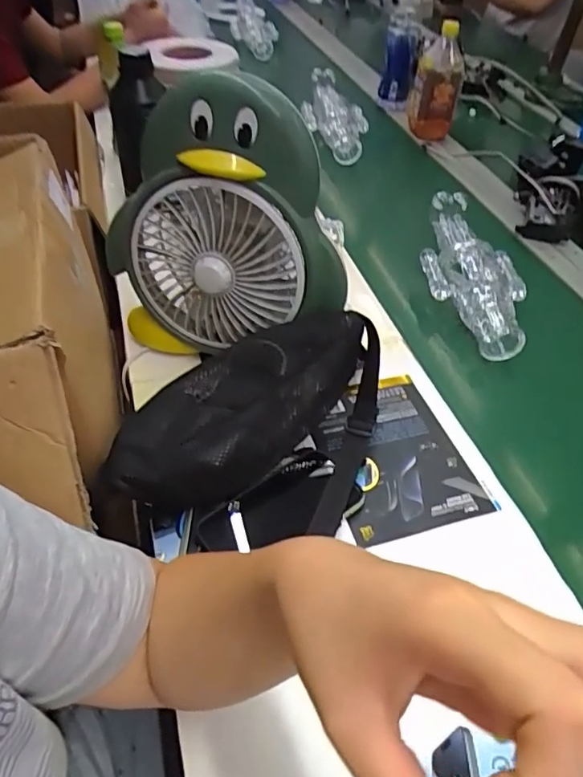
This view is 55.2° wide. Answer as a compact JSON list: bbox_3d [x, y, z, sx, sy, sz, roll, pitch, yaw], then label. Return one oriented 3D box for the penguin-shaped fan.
[{"bbox_3d":[-0.067,-0.151,0.576,0.244,0.283,0.092,17,47,12],"label":"penguin-shaped fan"}]

